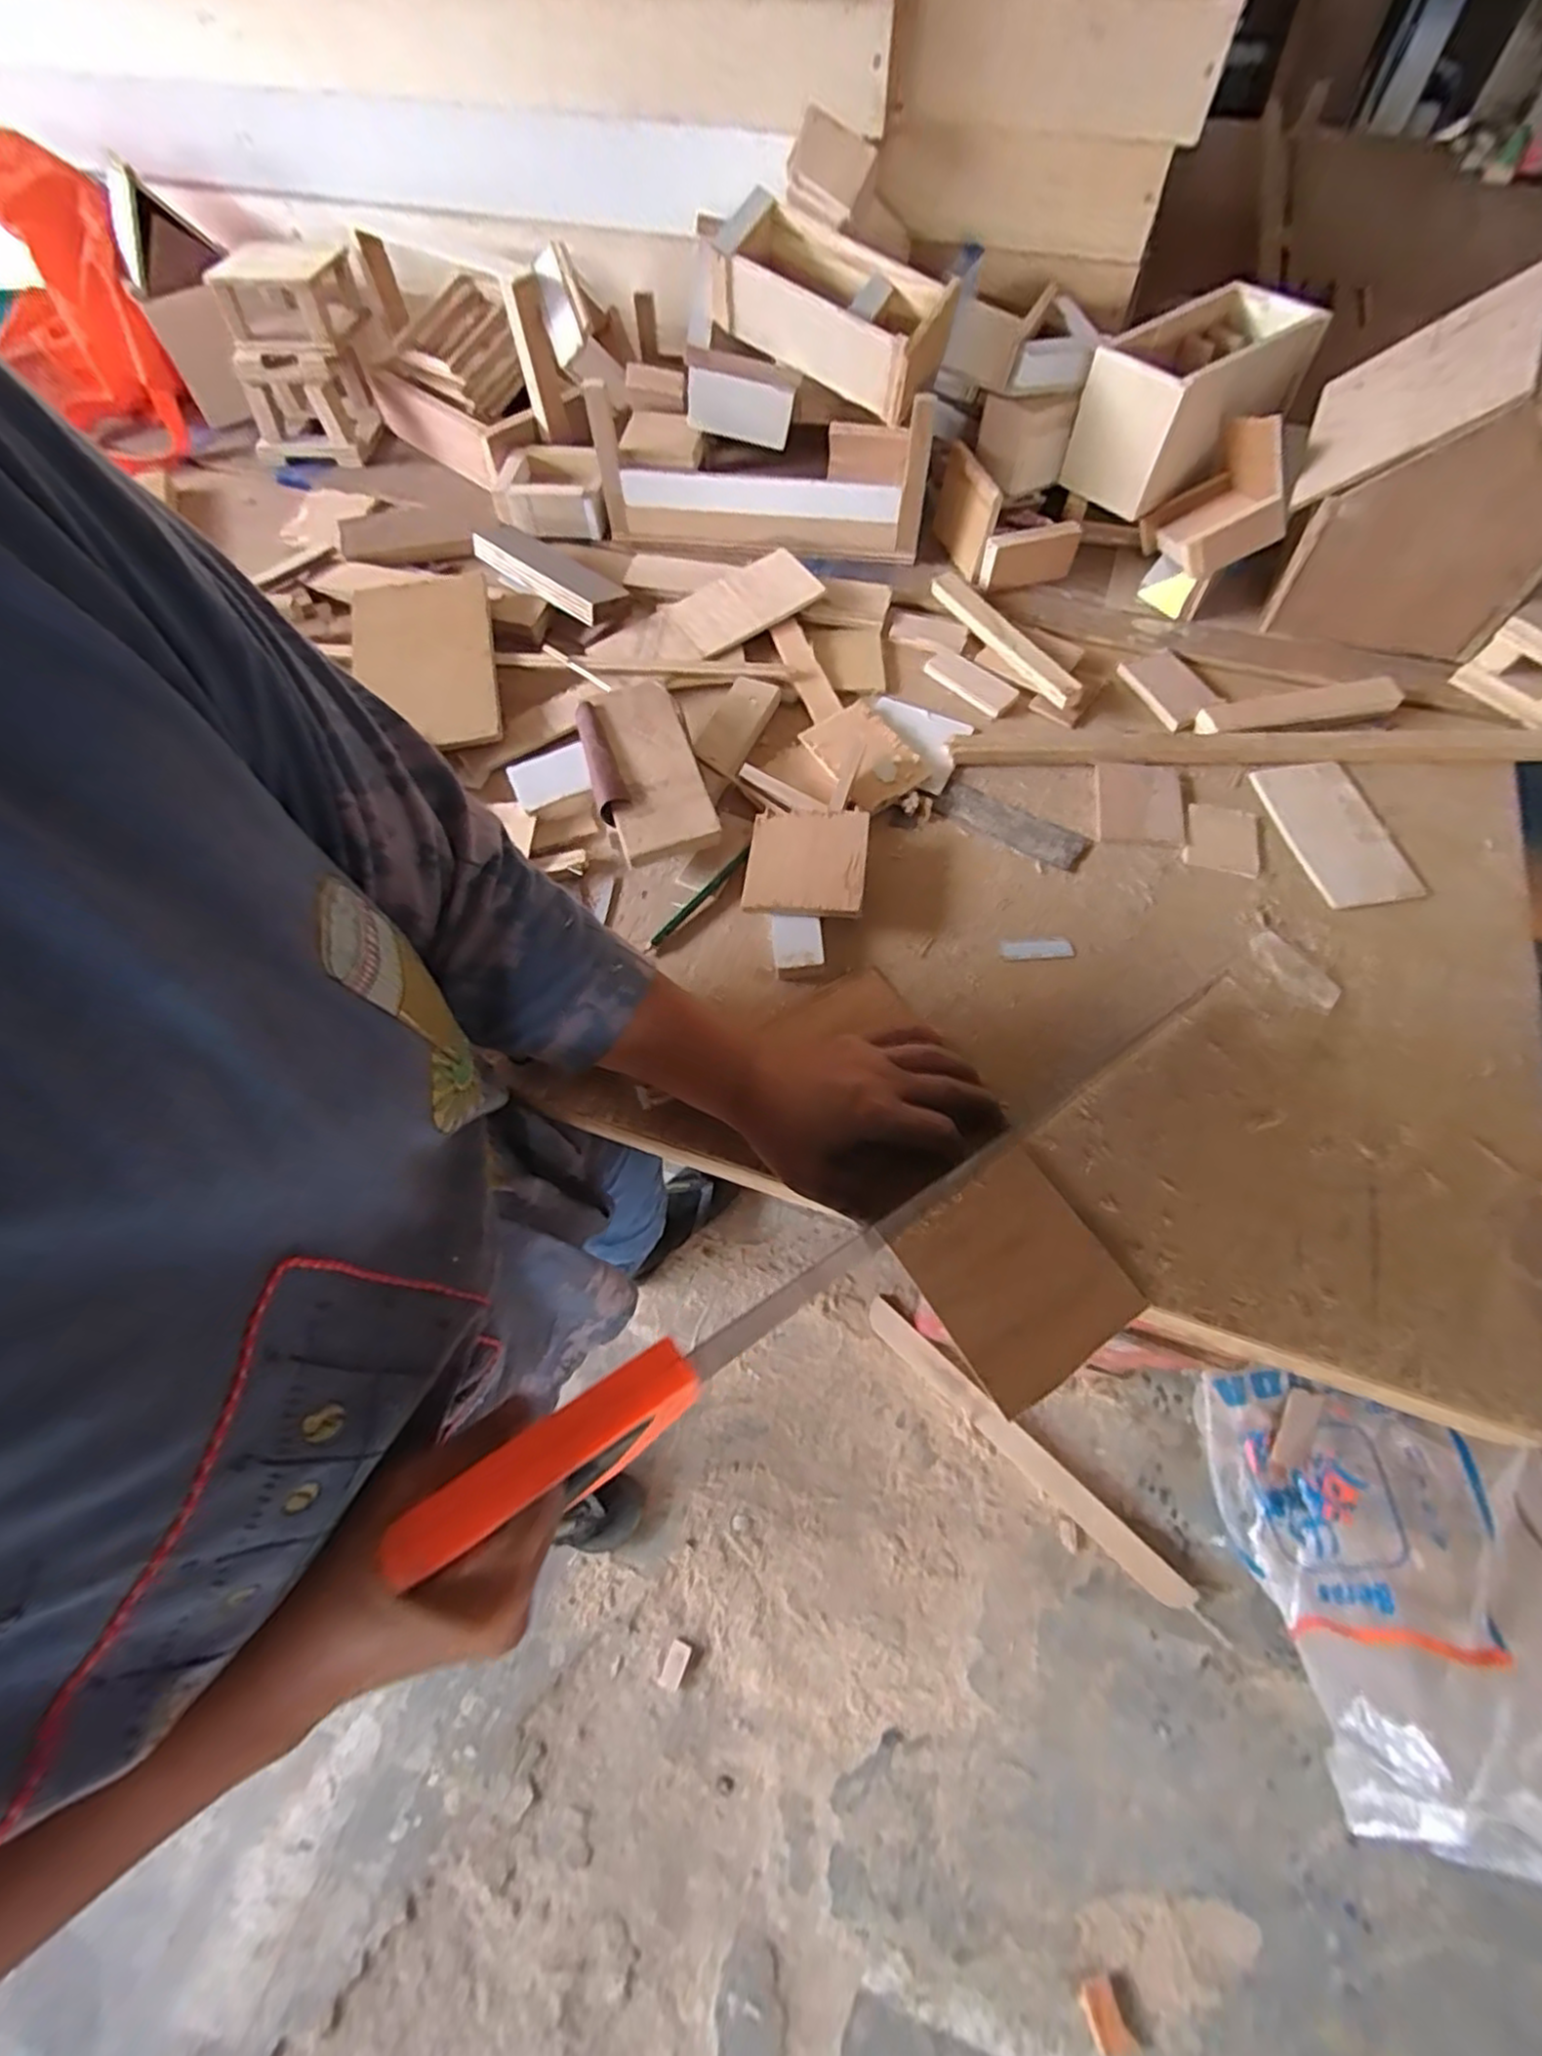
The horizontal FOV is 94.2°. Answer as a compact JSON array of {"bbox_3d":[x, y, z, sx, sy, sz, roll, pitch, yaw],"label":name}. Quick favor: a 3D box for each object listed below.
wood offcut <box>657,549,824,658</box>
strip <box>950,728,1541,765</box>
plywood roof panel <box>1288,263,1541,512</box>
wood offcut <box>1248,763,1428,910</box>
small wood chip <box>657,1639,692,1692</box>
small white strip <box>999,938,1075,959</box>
[{"bbox_3d":[-0.026,-0.373,0.626,0.121,0.006,0.080,-33,64,-5],"label":"wood offcut"},{"bbox_3d":[0.385,-0.221,0.556,0.479,0.013,0.039,1,62,2],"label":"strip"},{"bbox_3d":[0.456,-0.453,0.508,0.128,0.009,0.148,0,61,53],"label":"plywood roof panel"},{"bbox_3d":[0.409,-0.143,0.523,0.073,0.007,0.126,-12,63,-5],"label":"wood offcut"},{"bbox_3d":[-0.125,0.833,0.937,0.028,0.009,0.051,21,65,12],"label":"small wood chip"},{"bbox_3d":[0.182,-0.055,0.492,0.049,0.004,0.013,-3,62,0],"label":"small white strip"}]

